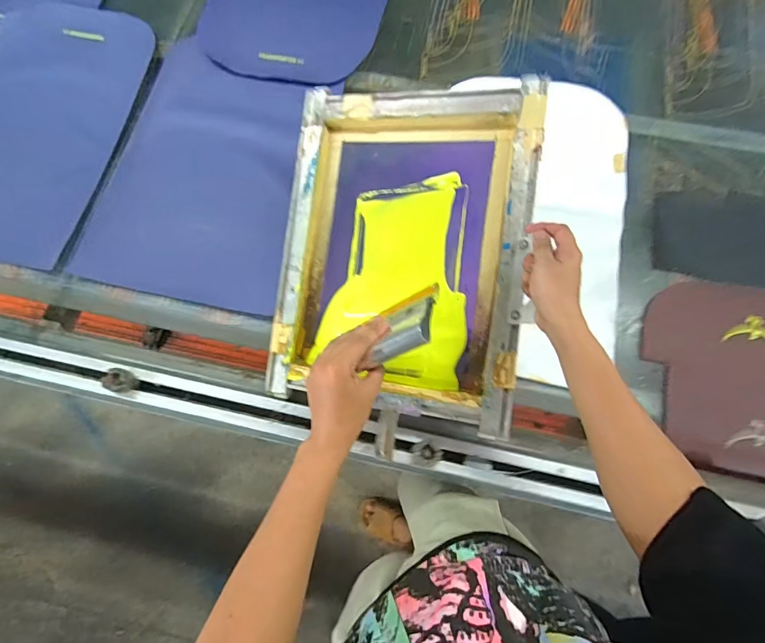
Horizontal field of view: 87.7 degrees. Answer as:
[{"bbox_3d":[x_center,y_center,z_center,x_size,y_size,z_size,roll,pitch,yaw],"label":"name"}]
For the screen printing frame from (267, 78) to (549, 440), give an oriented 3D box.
[{"bbox_3d":[0.024,-0.113,0.612,0.372,0.041,0.473,7,87,15],"label":"screen printing frame"}]

